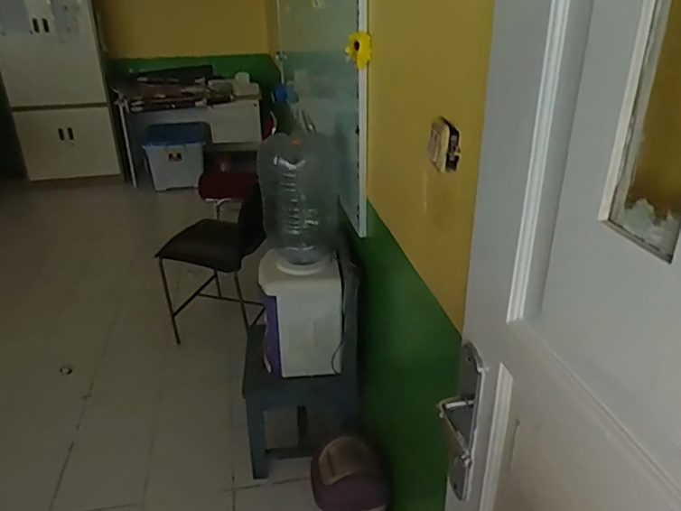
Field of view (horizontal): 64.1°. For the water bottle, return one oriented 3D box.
[{"bbox_3d":[-0.136,-0.201,1.738,0.251,0.375,0.318,-3,26,-5],"label":"water bottle"}]

